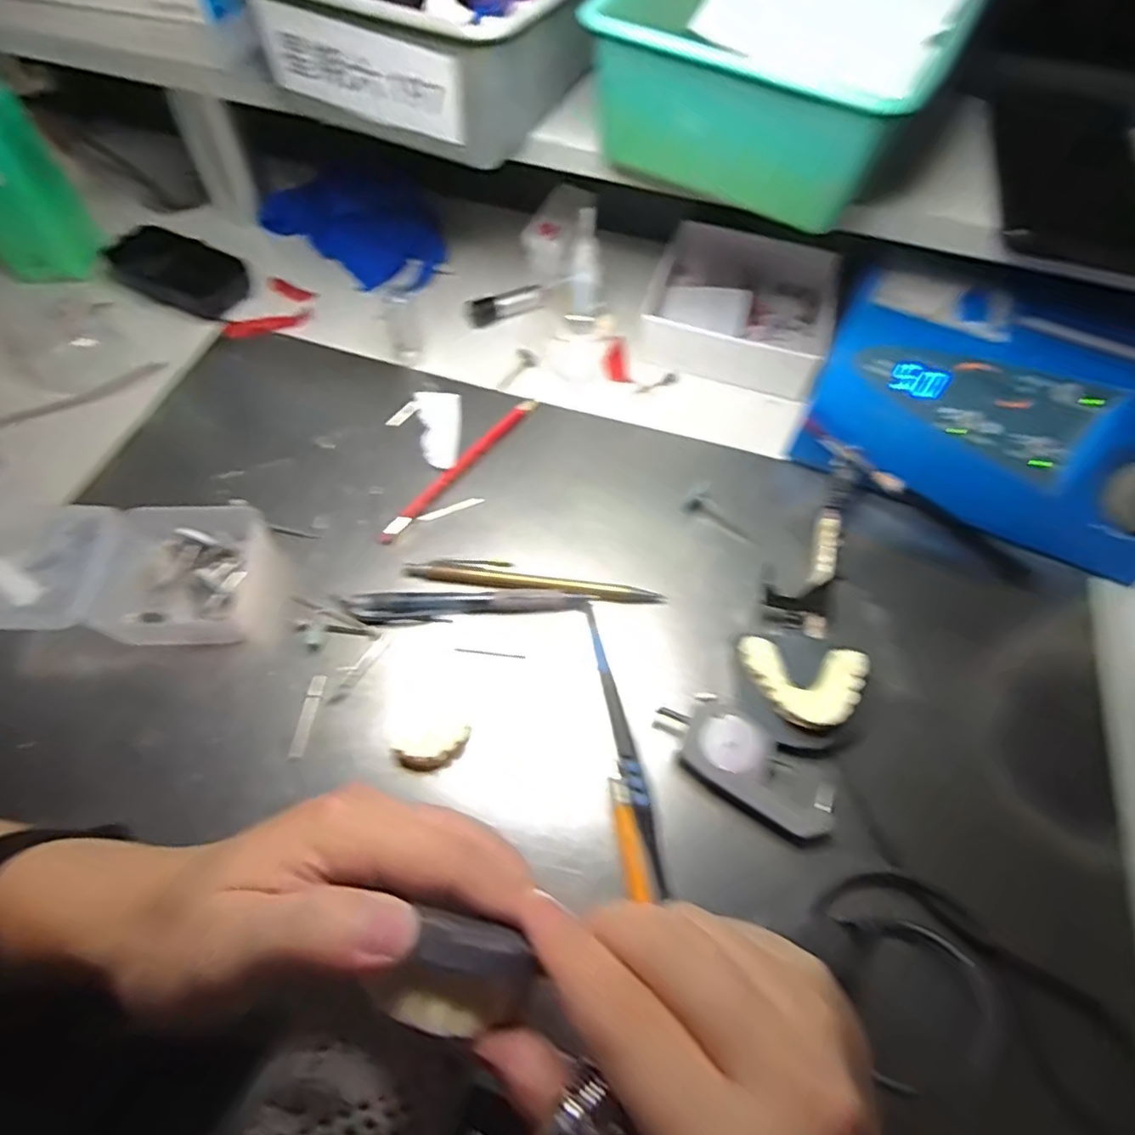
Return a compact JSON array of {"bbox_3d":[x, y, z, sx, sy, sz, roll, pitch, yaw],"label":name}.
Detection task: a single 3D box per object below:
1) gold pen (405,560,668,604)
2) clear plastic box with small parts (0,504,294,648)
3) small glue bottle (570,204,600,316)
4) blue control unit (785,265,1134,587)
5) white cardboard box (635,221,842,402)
[{"bbox_3d":[-0.019,0.008,0.358,0.145,0.009,0.019,7,60,2],"label":"gold pen"},{"bbox_3d":[-0.238,0.004,0.339,0.156,0.033,0.074,-3,61,-4],"label":"clear plastic box with small parts"},{"bbox_3d":[0.013,-0.215,0.445,0.020,0.074,0.020,4,60,0],"label":"small glue bottle"},{"bbox_3d":[0.268,-0.091,0.389,0.222,0.079,0.132,23,62,10],"label":"blue control unit"},{"bbox_3d":[0.132,-0.195,0.468,0.134,0.041,0.122,16,61,7],"label":"white cardboard box"}]

